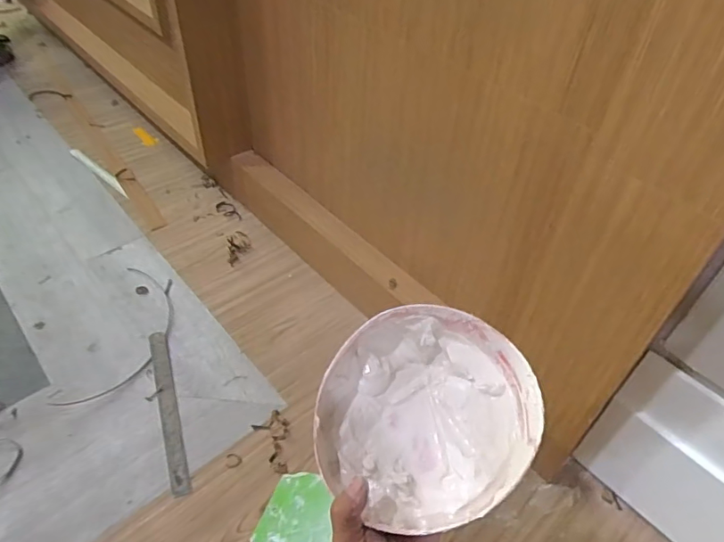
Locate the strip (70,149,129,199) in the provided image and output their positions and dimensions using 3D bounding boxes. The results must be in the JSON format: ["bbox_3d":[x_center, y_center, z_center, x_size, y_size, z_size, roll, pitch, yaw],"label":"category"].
[{"bbox_3d":[-0.686,-0.259,1.361,0.271,0.005,0.029,32,52,23],"label":"strip"}]

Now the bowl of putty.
[{"bbox_3d":[0.061,0.144,0.516,0.207,0.085,0.207,1,62,-1],"label":"bowl of putty"}]

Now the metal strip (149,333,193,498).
[{"bbox_3d":[-0.344,0.236,0.924,0.031,0.005,0.327,-14,49,-17],"label":"metal strip"}]

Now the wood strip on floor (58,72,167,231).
[{"bbox_3d":[-0.728,-0.370,1.456,0.043,0.008,0.851,-26,54,-26],"label":"wood strip on floor"}]

